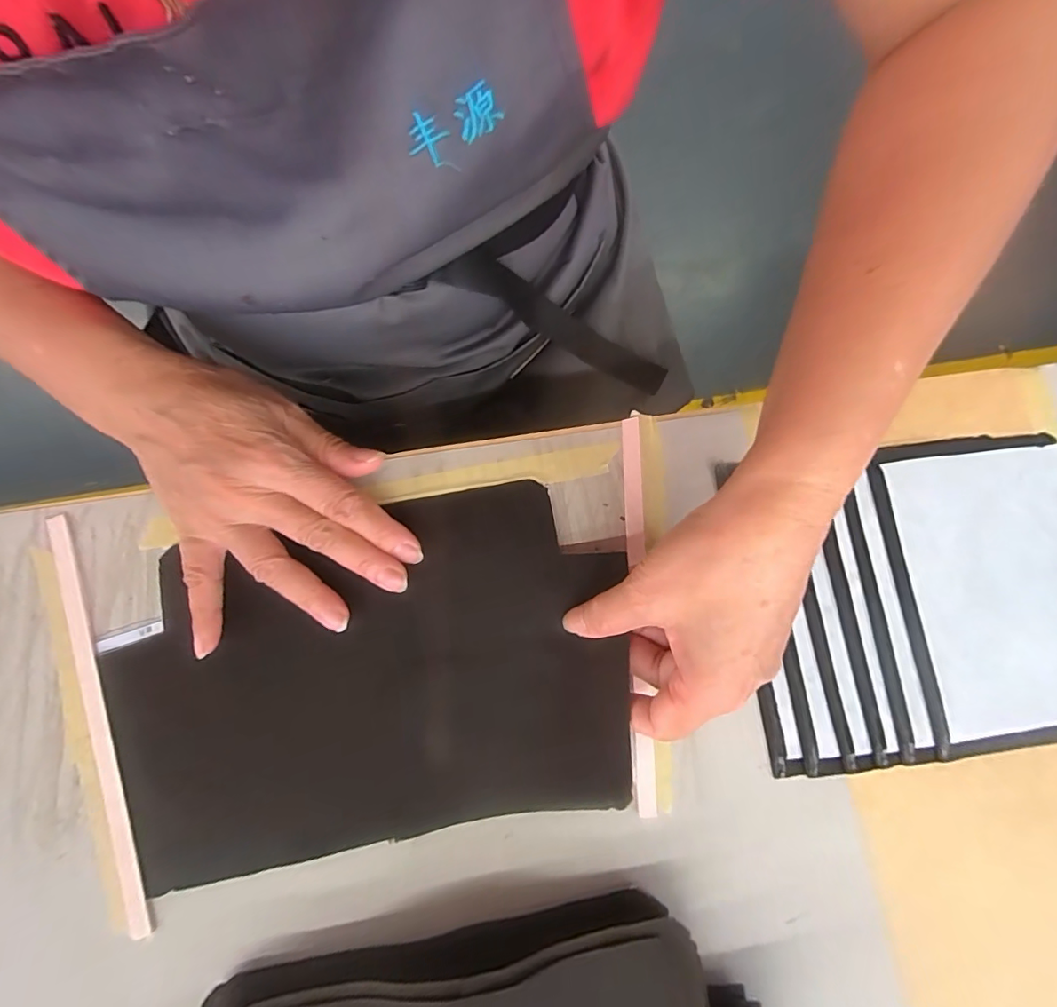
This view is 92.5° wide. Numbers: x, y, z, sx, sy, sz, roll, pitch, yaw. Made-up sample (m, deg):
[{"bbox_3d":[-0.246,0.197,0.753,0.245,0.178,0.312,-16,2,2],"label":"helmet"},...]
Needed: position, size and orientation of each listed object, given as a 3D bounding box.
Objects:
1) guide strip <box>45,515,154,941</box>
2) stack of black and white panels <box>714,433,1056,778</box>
[{"bbox_3d":[-0.225,0.111,0.263,0.013,0.005,0.216,-18,80,-5],"label":"guide strip"},{"bbox_3d":[0.227,0.051,0.287,0.212,0.008,0.170,-7,79,-3],"label":"stack of black and white panels"}]

